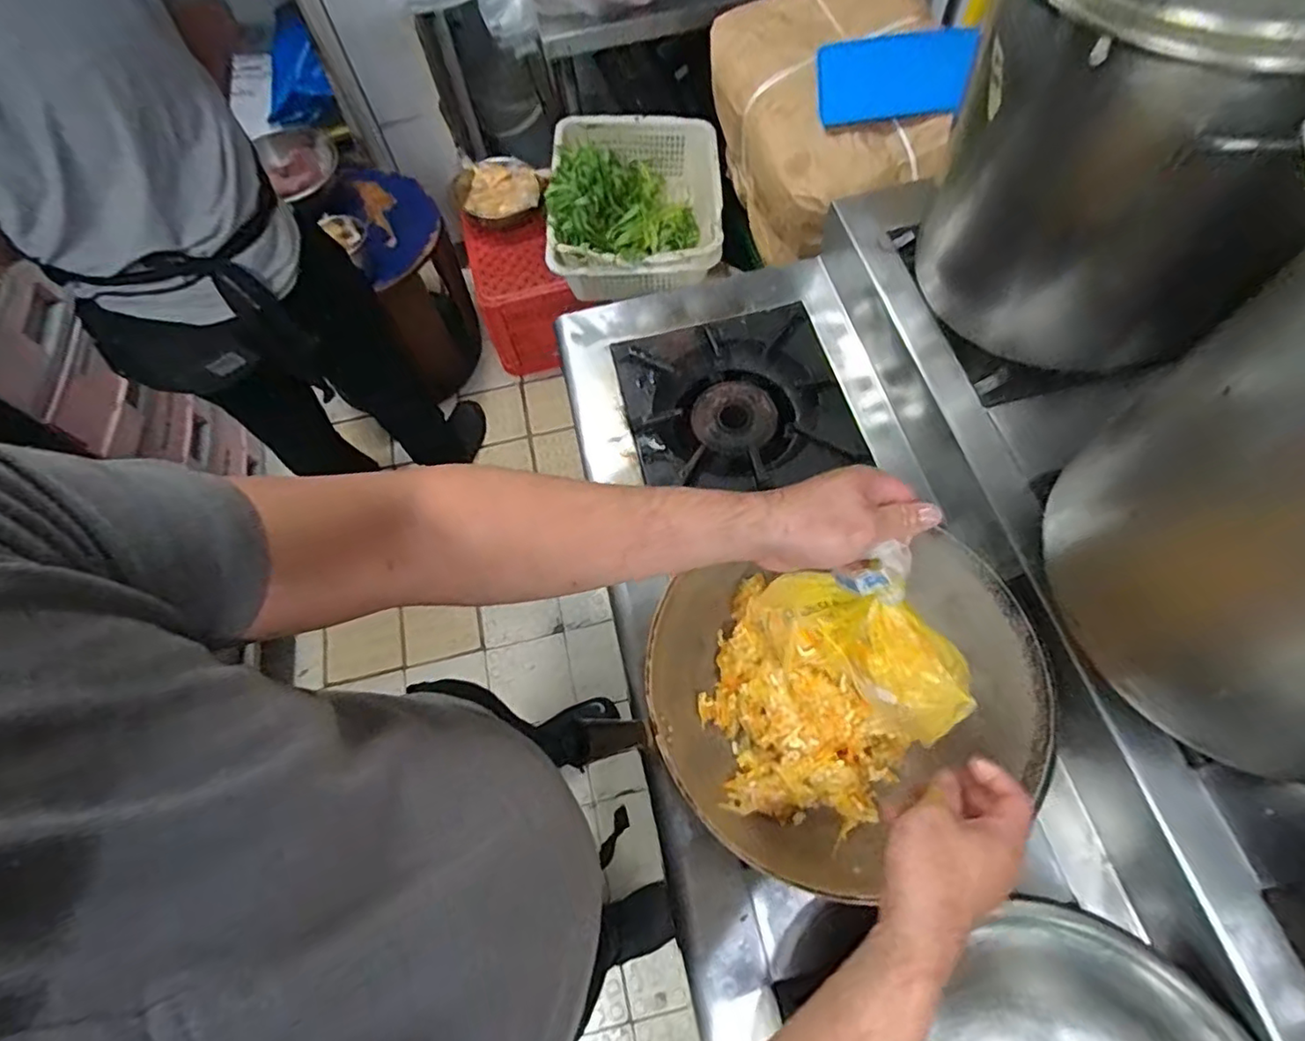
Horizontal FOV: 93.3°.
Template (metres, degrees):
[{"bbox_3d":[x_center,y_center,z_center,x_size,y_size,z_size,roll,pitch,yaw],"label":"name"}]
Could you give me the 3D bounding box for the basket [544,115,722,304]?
[{"bbox_3d":[-0.035,-0.728,1.384,0.362,0.153,0.544,-1,64,3],"label":"basket"}]

